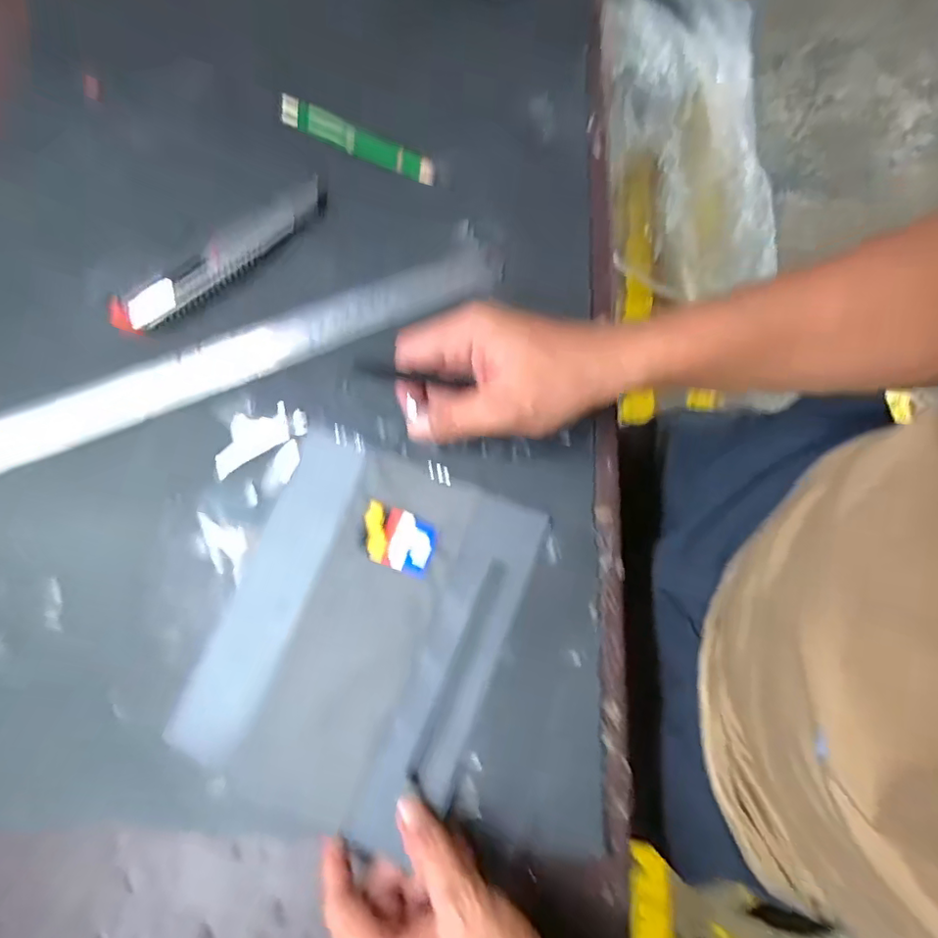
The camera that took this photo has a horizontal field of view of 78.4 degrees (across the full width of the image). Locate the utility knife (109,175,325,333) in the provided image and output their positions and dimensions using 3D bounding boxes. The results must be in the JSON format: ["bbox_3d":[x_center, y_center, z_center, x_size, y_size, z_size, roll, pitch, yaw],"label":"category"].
[{"bbox_3d":[-0.181,-0.156,0.424,0.177,0.012,0.034,-36,78,-6],"label":"utility knife"}]

